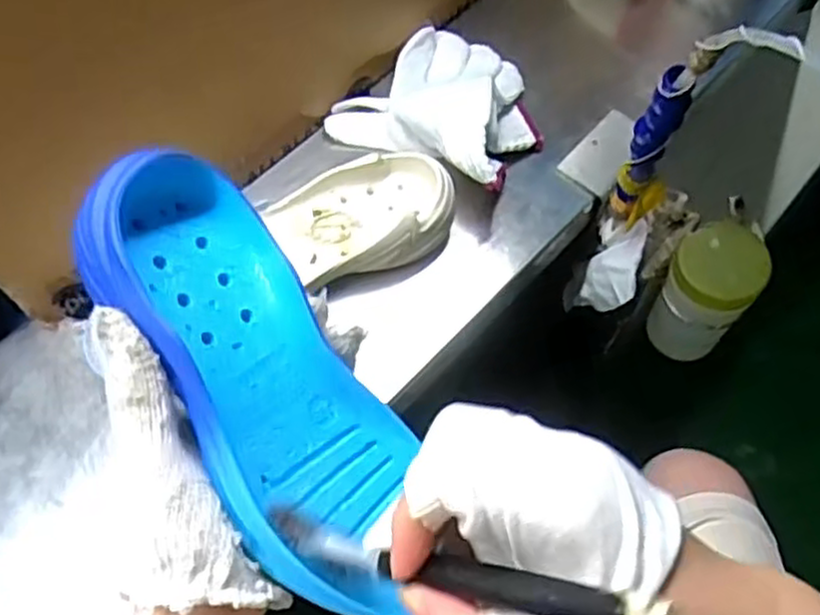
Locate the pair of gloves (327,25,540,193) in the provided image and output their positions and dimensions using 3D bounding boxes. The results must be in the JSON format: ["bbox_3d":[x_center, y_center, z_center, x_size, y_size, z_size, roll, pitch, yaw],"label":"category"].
[{"bbox_3d":[0.038,-0.177,0.642,0.159,0.054,0.162,32,65,15],"label":"pair of gloves"}]

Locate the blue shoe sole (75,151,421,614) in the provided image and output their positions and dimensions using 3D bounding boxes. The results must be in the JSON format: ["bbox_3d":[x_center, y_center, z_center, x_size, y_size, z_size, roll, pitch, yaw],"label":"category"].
[{"bbox_3d":[-0.066,0.032,0.331,0.077,0.045,0.199,-33,92,-43],"label":"blue shoe sole"}]

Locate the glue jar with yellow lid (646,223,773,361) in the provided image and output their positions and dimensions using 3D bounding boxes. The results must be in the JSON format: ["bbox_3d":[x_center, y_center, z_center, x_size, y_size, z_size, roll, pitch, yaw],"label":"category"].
[{"bbox_3d":[0.264,-0.012,0.688,0.072,0.130,0.071,0,61,-1],"label":"glue jar with yellow lid"}]

